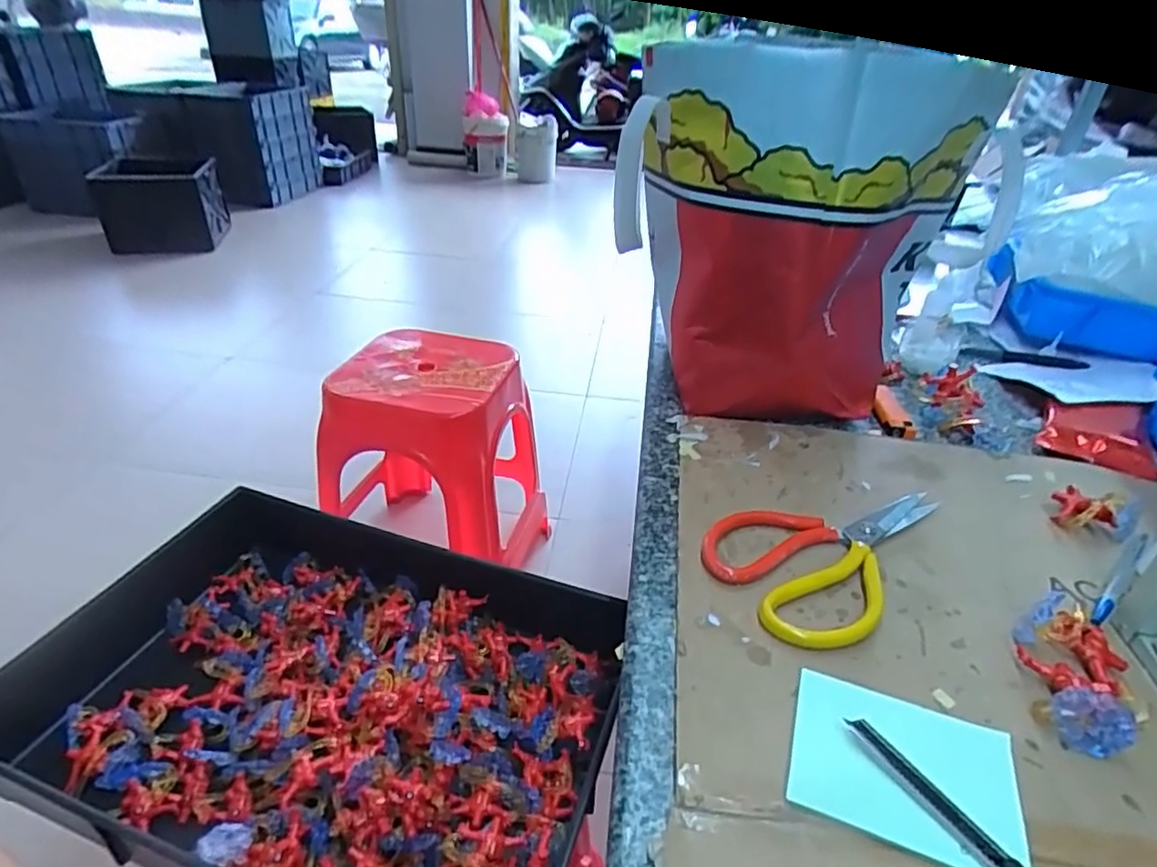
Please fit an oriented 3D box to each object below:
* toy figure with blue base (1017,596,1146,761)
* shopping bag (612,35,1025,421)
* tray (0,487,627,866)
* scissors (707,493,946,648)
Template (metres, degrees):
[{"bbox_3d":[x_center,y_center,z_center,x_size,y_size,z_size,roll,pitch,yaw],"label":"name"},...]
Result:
[{"bbox_3d":[0.270,0.127,0.340,0.051,0.027,0.082,14,35,17],"label":"toy figure with blue base"},{"bbox_3d":[0.176,-0.163,0.551,0.251,0.268,0.162,12,35,15],"label":"shopping bag"},{"bbox_3d":[-0.203,0.220,0.548,0.456,0.078,0.321,13,35,16],"label":"tray"},{"bbox_3d":[0.173,0.074,0.425,0.177,0.012,0.110,-18,39,-28],"label":"scissors"}]

